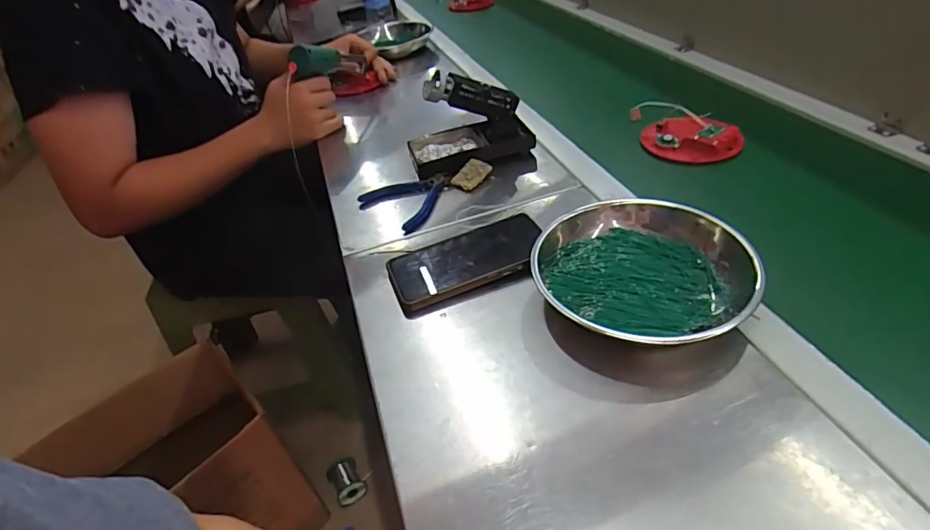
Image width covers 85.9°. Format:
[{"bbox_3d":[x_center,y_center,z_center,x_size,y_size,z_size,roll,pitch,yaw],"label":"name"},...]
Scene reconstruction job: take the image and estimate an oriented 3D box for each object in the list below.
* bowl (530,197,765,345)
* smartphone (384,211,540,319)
[{"bbox_3d":[0.158,0.003,0.457,0.191,0.048,0.188,5,42,16],"label":"bowl"},{"bbox_3d":[0.003,-0.005,0.512,0.158,0.020,0.083,-18,41,-10],"label":"smartphone"}]

